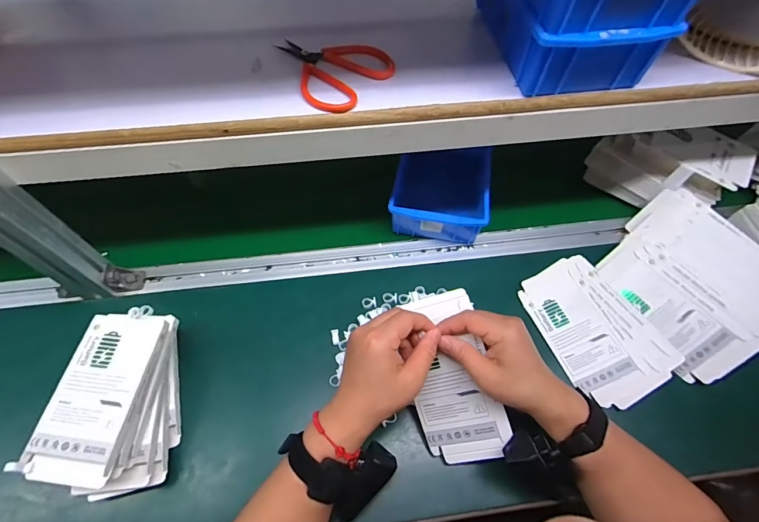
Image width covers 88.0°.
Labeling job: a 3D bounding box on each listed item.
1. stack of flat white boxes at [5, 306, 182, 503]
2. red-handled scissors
[{"bbox_3d":[-0.279,0.144,0.419,0.107,0.085,0.183,-5,60,-4],"label":"stack of flat white boxes"},{"bbox_3d":[-0.041,-0.200,0.404,0.097,0.015,0.119,-24,63,-15],"label":"red-handled scissors"}]

